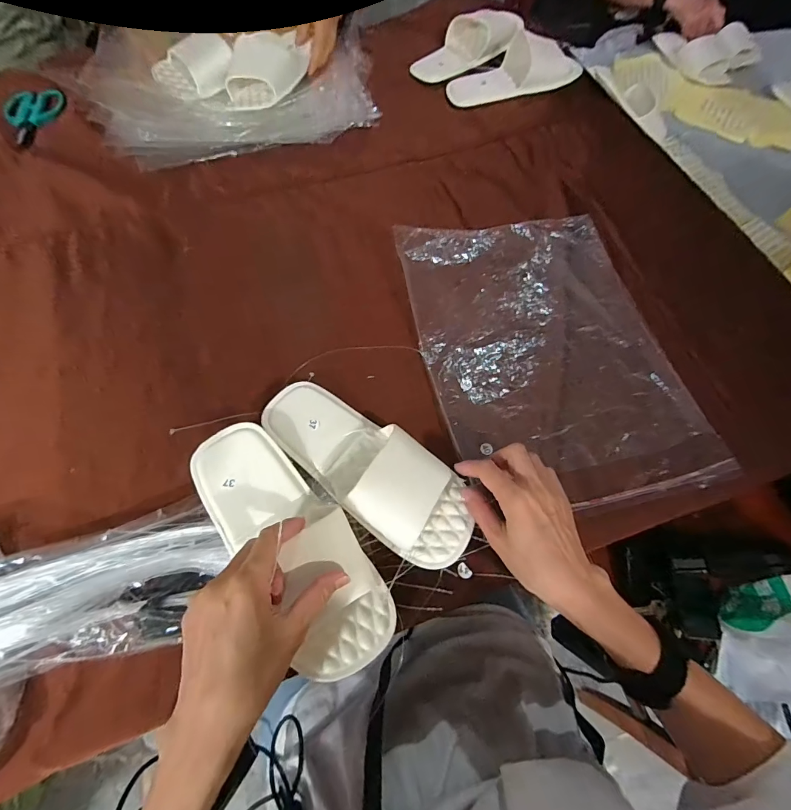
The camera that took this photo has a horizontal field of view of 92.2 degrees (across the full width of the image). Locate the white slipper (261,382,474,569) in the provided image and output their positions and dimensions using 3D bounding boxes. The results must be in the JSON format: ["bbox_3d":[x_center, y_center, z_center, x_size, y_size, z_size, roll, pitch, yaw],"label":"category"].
[{"bbox_3d":[-0.027,0.054,0.365,0.227,0.052,0.092,36,70,16],"label":"white slipper"}]

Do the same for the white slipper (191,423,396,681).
[{"bbox_3d":[-0.091,0.114,0.325,0.090,0.059,0.231,-38,76,-17],"label":"white slipper"}]

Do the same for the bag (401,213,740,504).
[{"bbox_3d":[0.174,-0.068,0.452,0.274,0.032,0.370,-11,69,-8],"label":"bag"}]

